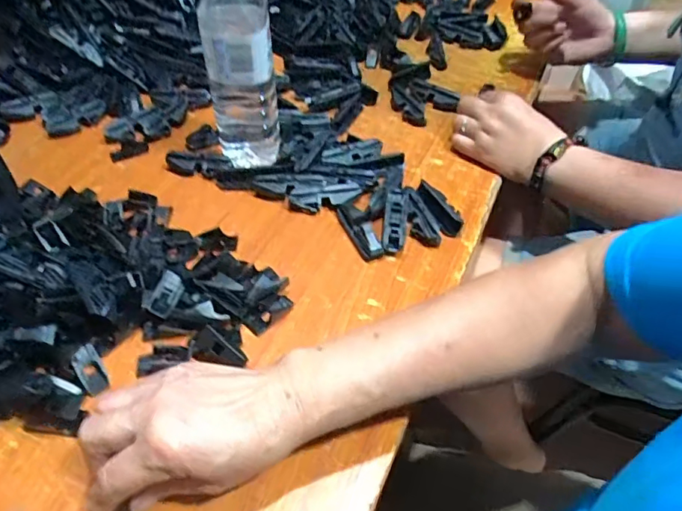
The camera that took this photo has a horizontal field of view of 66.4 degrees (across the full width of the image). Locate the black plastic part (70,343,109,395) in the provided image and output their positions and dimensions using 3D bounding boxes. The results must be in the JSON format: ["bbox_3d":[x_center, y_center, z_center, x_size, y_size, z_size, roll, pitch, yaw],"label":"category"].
[{"bbox_3d":[-0.191,0.086,0.395,0.018,0.008,0.039,-29,55,-24],"label":"black plastic part"}]

